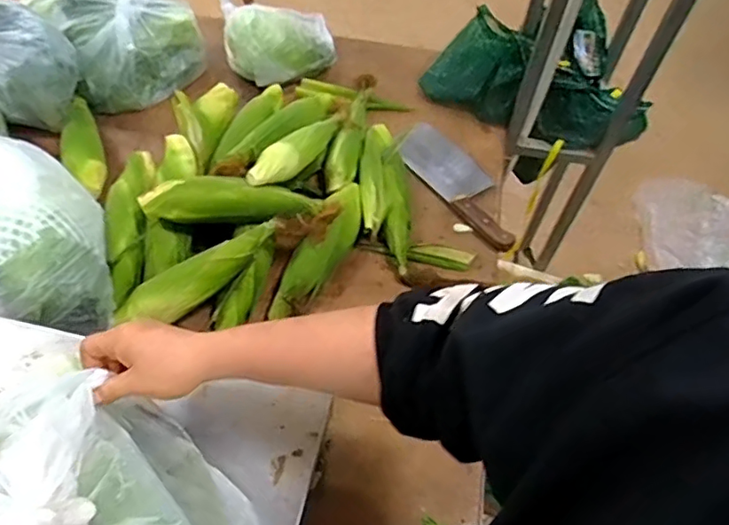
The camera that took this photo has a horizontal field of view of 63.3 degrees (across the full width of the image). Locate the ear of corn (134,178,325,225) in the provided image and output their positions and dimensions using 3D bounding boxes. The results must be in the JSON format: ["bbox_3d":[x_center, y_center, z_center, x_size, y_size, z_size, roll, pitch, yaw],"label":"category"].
[{"bbox_3d":[-0.191,-0.091,0.855,0.254,0.047,0.054,-2,56,-5],"label":"ear of corn"}]

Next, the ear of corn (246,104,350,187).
[{"bbox_3d":[-0.092,-0.184,0.936,0.050,0.044,0.246,30,46,15],"label":"ear of corn"}]

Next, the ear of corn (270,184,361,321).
[{"bbox_3d":[-0.064,-0.019,0.877,0.069,0.053,0.246,27,72,14],"label":"ear of corn"}]

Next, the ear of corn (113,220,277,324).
[{"bbox_3d":[-0.228,0.022,0.814,0.252,0.047,0.055,-32,63,-4],"label":"ear of corn"}]

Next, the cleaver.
[{"bbox_3d":[0.167,-0.134,1.010,0.111,0.028,0.278,-28,63,-21],"label":"cleaver"}]

